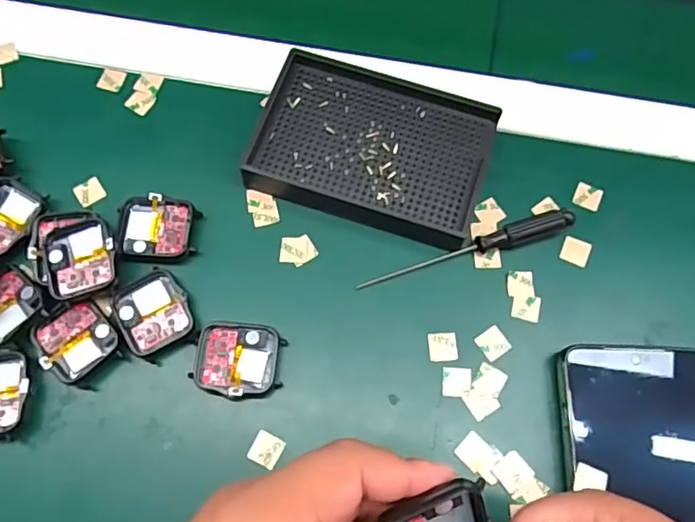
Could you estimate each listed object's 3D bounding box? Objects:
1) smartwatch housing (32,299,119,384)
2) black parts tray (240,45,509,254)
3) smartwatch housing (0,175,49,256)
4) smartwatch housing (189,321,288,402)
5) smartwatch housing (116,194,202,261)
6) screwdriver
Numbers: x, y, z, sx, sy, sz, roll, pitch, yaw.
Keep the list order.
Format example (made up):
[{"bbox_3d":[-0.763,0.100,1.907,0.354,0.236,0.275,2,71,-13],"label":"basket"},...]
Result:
[{"bbox_3d":[-0.146,0.041,0.304,0.036,0.006,0.039,-34,74,-13],"label":"smartwatch housing"},{"bbox_3d":[0.018,-0.073,0.346,0.135,0.023,0.095,17,70,5],"label":"black parts tray"},{"bbox_3d":[-0.202,-0.026,0.329,0.038,0.006,0.043,24,71,7],"label":"smartwatch housing"},{"bbox_3d":[-0.059,0.053,0.305,0.046,0.010,0.039,6,70,1],"label":"smartwatch housing"},{"bbox_3d":[-0.110,-0.018,0.329,0.043,0.012,0.040,0,70,-1],"label":"smartwatch housing"},{"bbox_3d":[0.069,-0.006,0.327,0.129,0.013,0.012,-17,71,-7],"label":"screwdriver"}]

